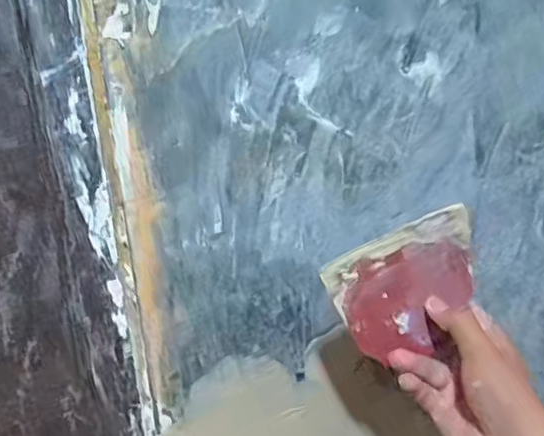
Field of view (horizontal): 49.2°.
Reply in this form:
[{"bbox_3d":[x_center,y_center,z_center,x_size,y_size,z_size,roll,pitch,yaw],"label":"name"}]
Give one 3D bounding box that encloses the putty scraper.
[{"bbox_3d":[0.105,0.059,0.439,0.115,0.107,0.006,-25,17,-15],"label":"putty scraper"}]

